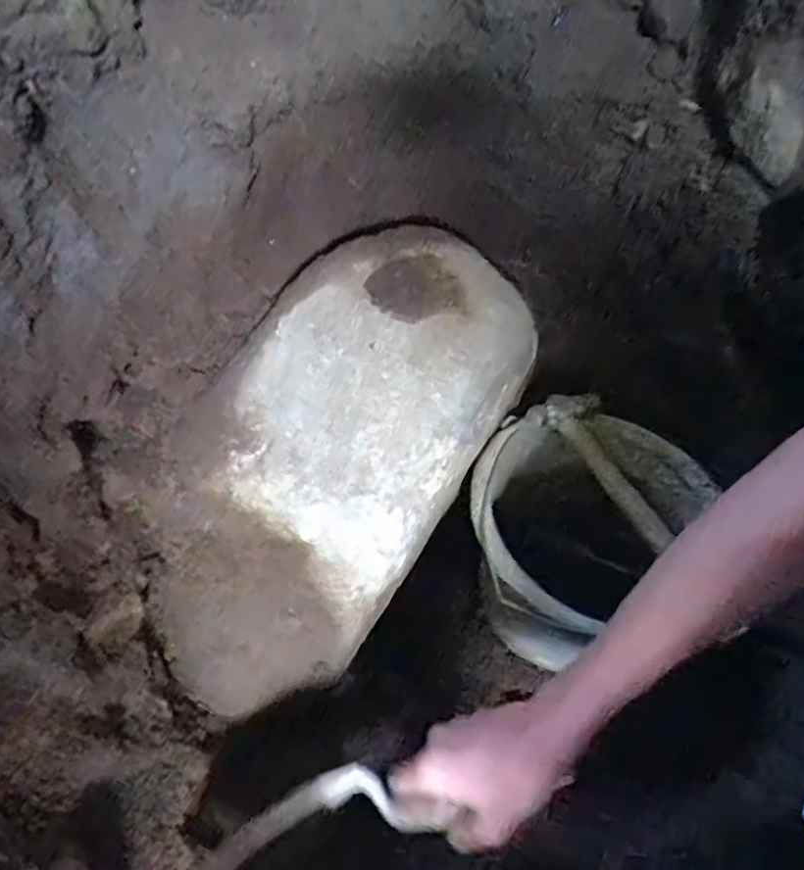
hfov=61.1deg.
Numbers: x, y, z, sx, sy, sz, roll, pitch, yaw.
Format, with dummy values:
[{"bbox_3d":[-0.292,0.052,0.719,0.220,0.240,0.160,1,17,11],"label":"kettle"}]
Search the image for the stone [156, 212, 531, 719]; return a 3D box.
[{"bbox_3d":[-0.068,0.034,0.662,0.242,0.479,0.190,30,8,12],"label":"stone"}]

